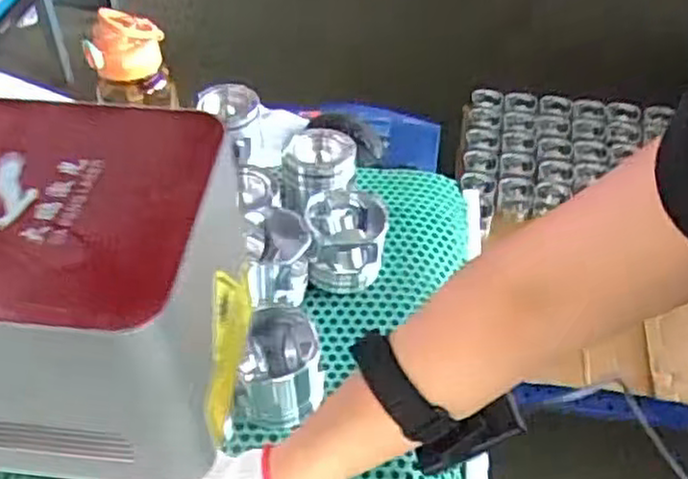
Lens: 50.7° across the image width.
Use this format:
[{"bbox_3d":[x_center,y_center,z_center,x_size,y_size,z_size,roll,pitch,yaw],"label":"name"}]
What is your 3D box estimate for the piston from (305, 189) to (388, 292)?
[{"bbox_3d":[0.003,-0.003,0.714,0.076,0.068,0.092,2,46,4],"label":"piston"}]

